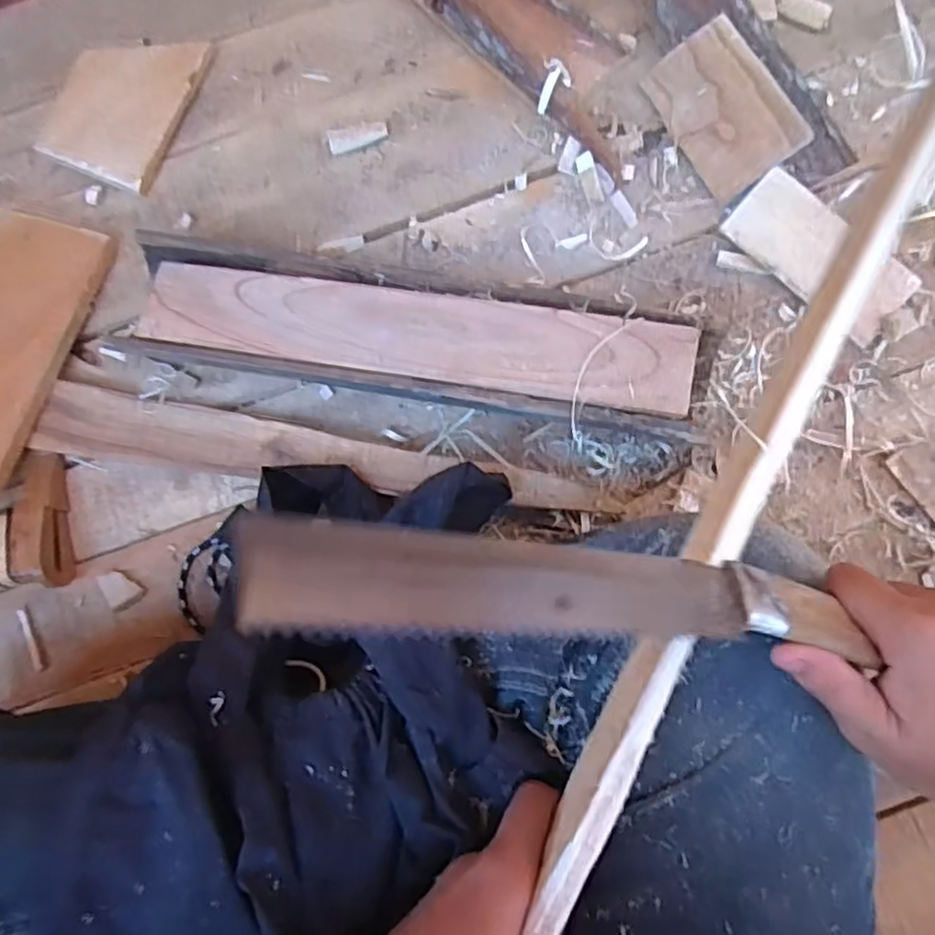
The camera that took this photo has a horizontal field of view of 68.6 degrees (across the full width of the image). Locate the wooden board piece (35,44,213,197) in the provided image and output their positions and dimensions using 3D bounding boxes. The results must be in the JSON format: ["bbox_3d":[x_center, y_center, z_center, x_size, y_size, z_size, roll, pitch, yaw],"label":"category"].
[{"bbox_3d":[-0.277,-0.293,0.555,0.094,0.020,0.129,20,82,6],"label":"wooden board piece"}]

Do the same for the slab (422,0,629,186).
[{"bbox_3d":[0.034,-0.366,0.555,0.078,0.022,0.302,-43,81,-5],"label":"slab"}]

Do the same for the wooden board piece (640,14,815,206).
[{"bbox_3d":[0.193,-0.273,0.520,0.075,0.007,0.125,-35,76,27],"label":"wooden board piece"}]

